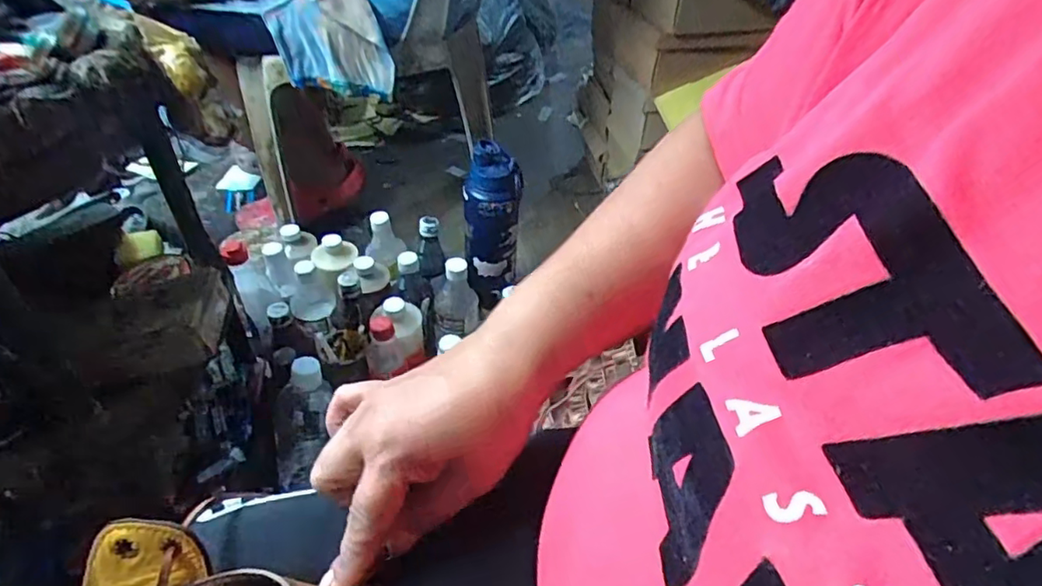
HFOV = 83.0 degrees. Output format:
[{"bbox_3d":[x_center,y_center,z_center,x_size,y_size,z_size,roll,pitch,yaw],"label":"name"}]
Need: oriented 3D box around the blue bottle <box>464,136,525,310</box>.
[{"bbox_3d":[-0.051,-0.106,0.970,0.080,0.262,0.079,18,45,16],"label":"blue bottle"}]

